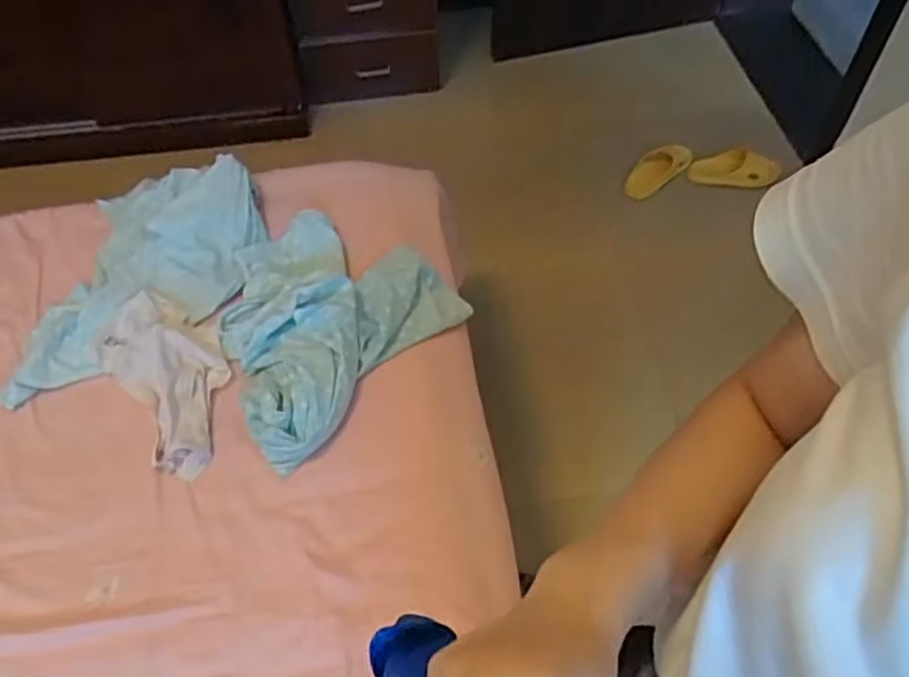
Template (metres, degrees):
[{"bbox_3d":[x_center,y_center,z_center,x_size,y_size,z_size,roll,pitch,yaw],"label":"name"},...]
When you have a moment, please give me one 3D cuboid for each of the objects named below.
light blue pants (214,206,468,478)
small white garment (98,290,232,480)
[{"bbox_3d":[-0.202,-0.035,1.021,0.294,0.071,0.355,33,60,21],"label":"light blue pants"},{"bbox_3d":[-0.376,0.053,0.987,0.135,0.052,0.282,-29,60,-20],"label":"small white garment"}]

